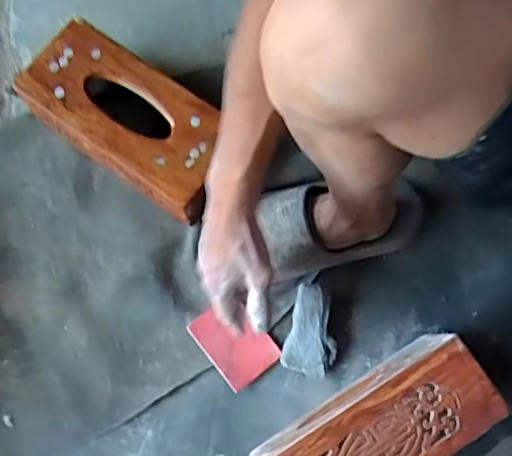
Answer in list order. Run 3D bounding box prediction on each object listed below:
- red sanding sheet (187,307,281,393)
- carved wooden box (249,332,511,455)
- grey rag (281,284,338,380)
[{"bbox_3d":[-0.027,0.138,0.716,0.073,0.012,0.100,-39,80,-6],"label":"red sanding sheet"},{"bbox_3d":[0.124,0.226,0.646,0.256,0.114,0.098,-32,80,-3],"label":"carved wooden box"},{"bbox_3d":[0.071,0.124,0.710,0.063,0.038,0.102,15,80,4],"label":"grey rag"}]

